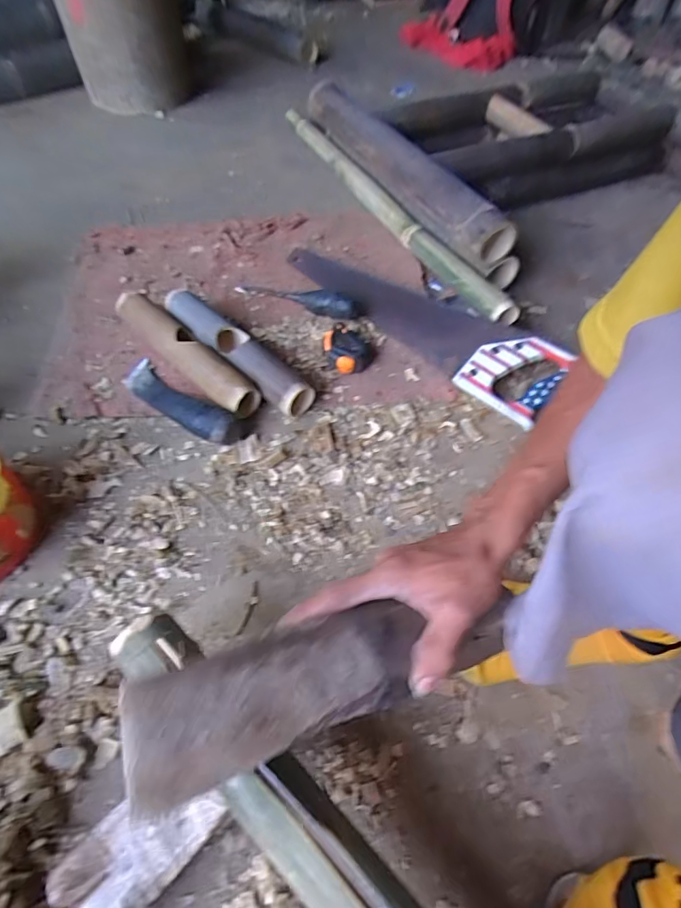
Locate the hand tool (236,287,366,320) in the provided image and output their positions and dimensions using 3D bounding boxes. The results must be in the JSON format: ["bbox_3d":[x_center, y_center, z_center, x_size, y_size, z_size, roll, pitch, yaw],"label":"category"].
[{"bbox_3d":[-0.068,-0.254,0.766,0.217,0.041,0.040,19,56,11],"label":"hand tool"}]

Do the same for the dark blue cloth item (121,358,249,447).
[{"bbox_3d":[-0.209,-0.075,0.640,0.217,0.038,0.054,32,60,19],"label":"dark blue cloth item"}]

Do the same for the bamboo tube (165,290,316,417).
[{"bbox_3d":[-0.146,-0.148,0.680,0.277,0.057,0.057,38,62,22],"label":"bamboo tube"}]

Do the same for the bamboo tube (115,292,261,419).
[{"bbox_3d":[-0.218,-0.145,0.679,0.279,0.053,0.048,40,62,23],"label":"bamboo tube"}]

